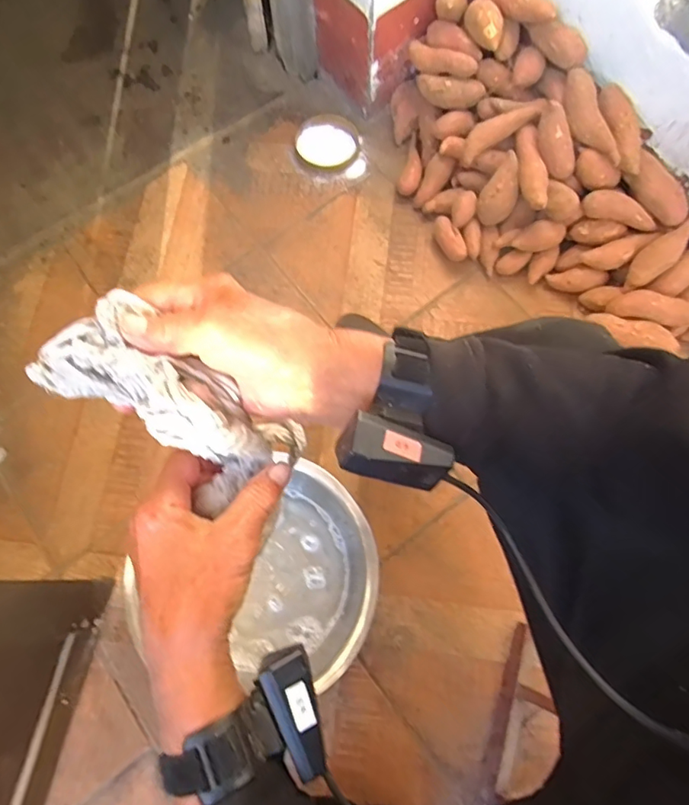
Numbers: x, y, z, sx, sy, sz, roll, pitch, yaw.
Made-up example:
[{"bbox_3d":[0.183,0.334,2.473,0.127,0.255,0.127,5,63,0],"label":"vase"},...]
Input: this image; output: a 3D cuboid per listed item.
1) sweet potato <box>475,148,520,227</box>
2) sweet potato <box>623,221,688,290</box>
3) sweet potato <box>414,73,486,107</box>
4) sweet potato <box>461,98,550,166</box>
[{"bbox_3d":[0.289,-0.385,0.954,0.065,0.120,0.043,32,42,0],"label":"sweet potato"},{"bbox_3d":[0.548,-0.261,0.889,0.154,0.056,0.052,-45,75,14],"label":"sweet potato"},{"bbox_3d":[0.194,-0.583,0.966,0.132,0.047,0.040,23,74,21],"label":"sweet potato"},{"bbox_3d":[0.279,-0.489,0.932,0.162,0.045,0.042,-23,69,32],"label":"sweet potato"}]

